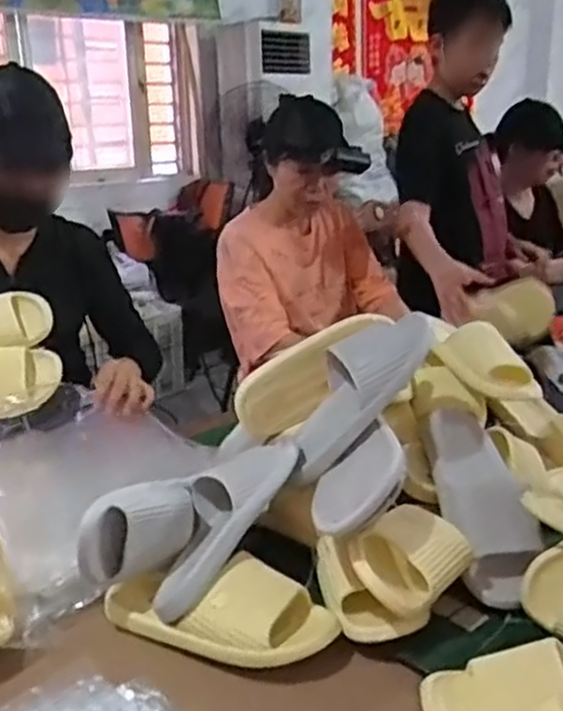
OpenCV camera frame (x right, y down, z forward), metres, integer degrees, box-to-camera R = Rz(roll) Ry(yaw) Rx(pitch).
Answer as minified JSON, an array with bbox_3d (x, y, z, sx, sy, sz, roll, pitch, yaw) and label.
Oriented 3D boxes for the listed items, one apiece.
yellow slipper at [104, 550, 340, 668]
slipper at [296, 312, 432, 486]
[{"bbox_3d":[-0.069,0.261,0.783,0.251,0.061,0.108,11,20,27],"label":"yellow slipper"},{"bbox_3d":[0.087,0.039,0.923,0.255,0.072,0.090,-53,29,-5],"label":"slipper"}]

